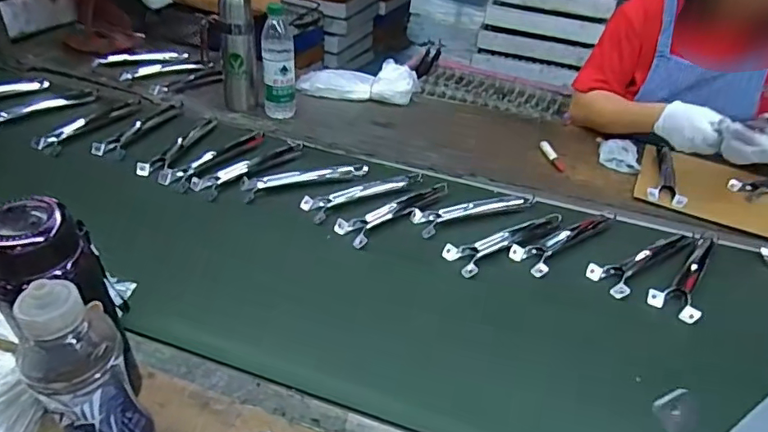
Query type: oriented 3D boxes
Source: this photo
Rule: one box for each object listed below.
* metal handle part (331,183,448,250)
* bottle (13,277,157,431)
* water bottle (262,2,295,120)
[{"bbox_3d":[0.019,-0.017,0.829,0.211,0.020,0.057,-27,46,-37],"label":"metal handle part"},{"bbox_3d":[-0.250,0.134,0.431,0.071,0.210,0.075,-25,45,-36],"label":"bottle"},{"bbox_3d":[-0.213,-0.307,1.044,0.061,0.203,0.059,-4,36,-13],"label":"water bottle"}]

